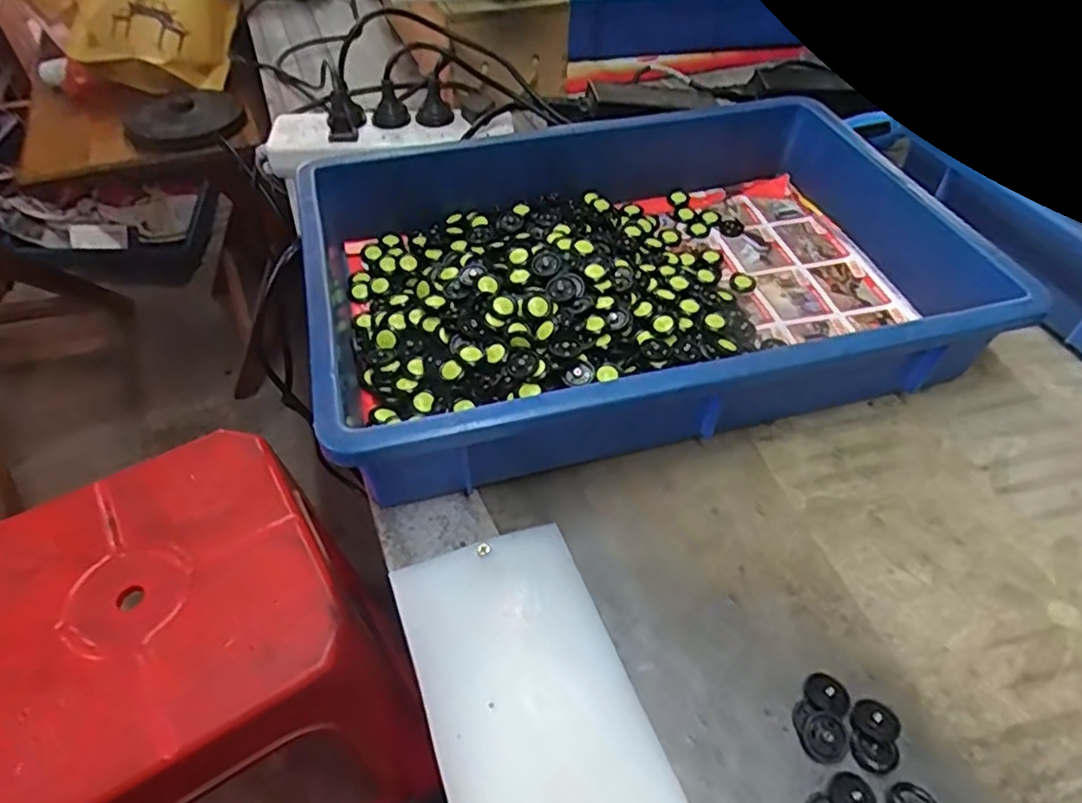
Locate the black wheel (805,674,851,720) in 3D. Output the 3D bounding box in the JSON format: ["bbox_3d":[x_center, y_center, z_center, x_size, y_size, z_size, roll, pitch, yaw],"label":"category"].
[{"bbox_3d":[0.135,0.138,0.312,0.019,0.007,0.019,0,48,0],"label":"black wheel"}]

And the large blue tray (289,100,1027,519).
[{"bbox_3d":[0.060,-0.092,0.459,0.410,0.080,0.274,-12,49,-11],"label":"large blue tray"}]

